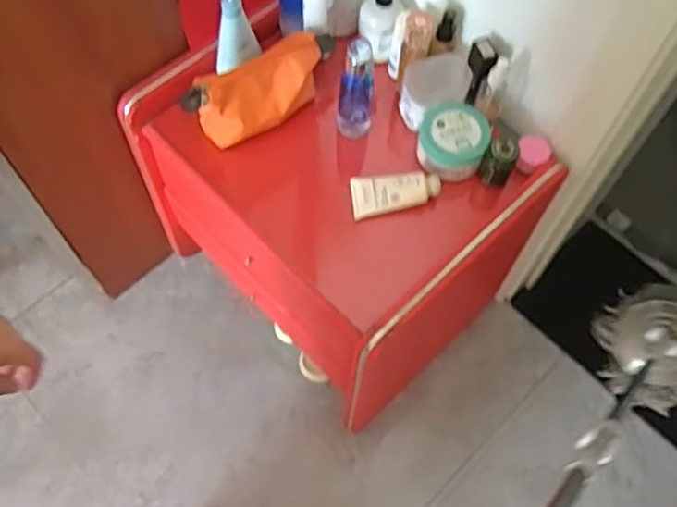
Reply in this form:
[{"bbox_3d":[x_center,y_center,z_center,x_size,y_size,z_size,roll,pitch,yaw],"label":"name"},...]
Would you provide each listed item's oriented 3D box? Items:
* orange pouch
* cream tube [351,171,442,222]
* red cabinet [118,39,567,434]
[{"bbox_3d":[-0.098,-0.228,0.970,0.233,0.106,0.072,-32,68,-16],"label":"orange pouch"},{"bbox_3d":[0.078,-0.088,0.947,0.121,0.031,0.058,-10,64,-6],"label":"cream tube"},{"bbox_3d":[-0.011,-0.056,1.183,0.522,0.526,0.392,42,69,18],"label":"red cabinet"}]

